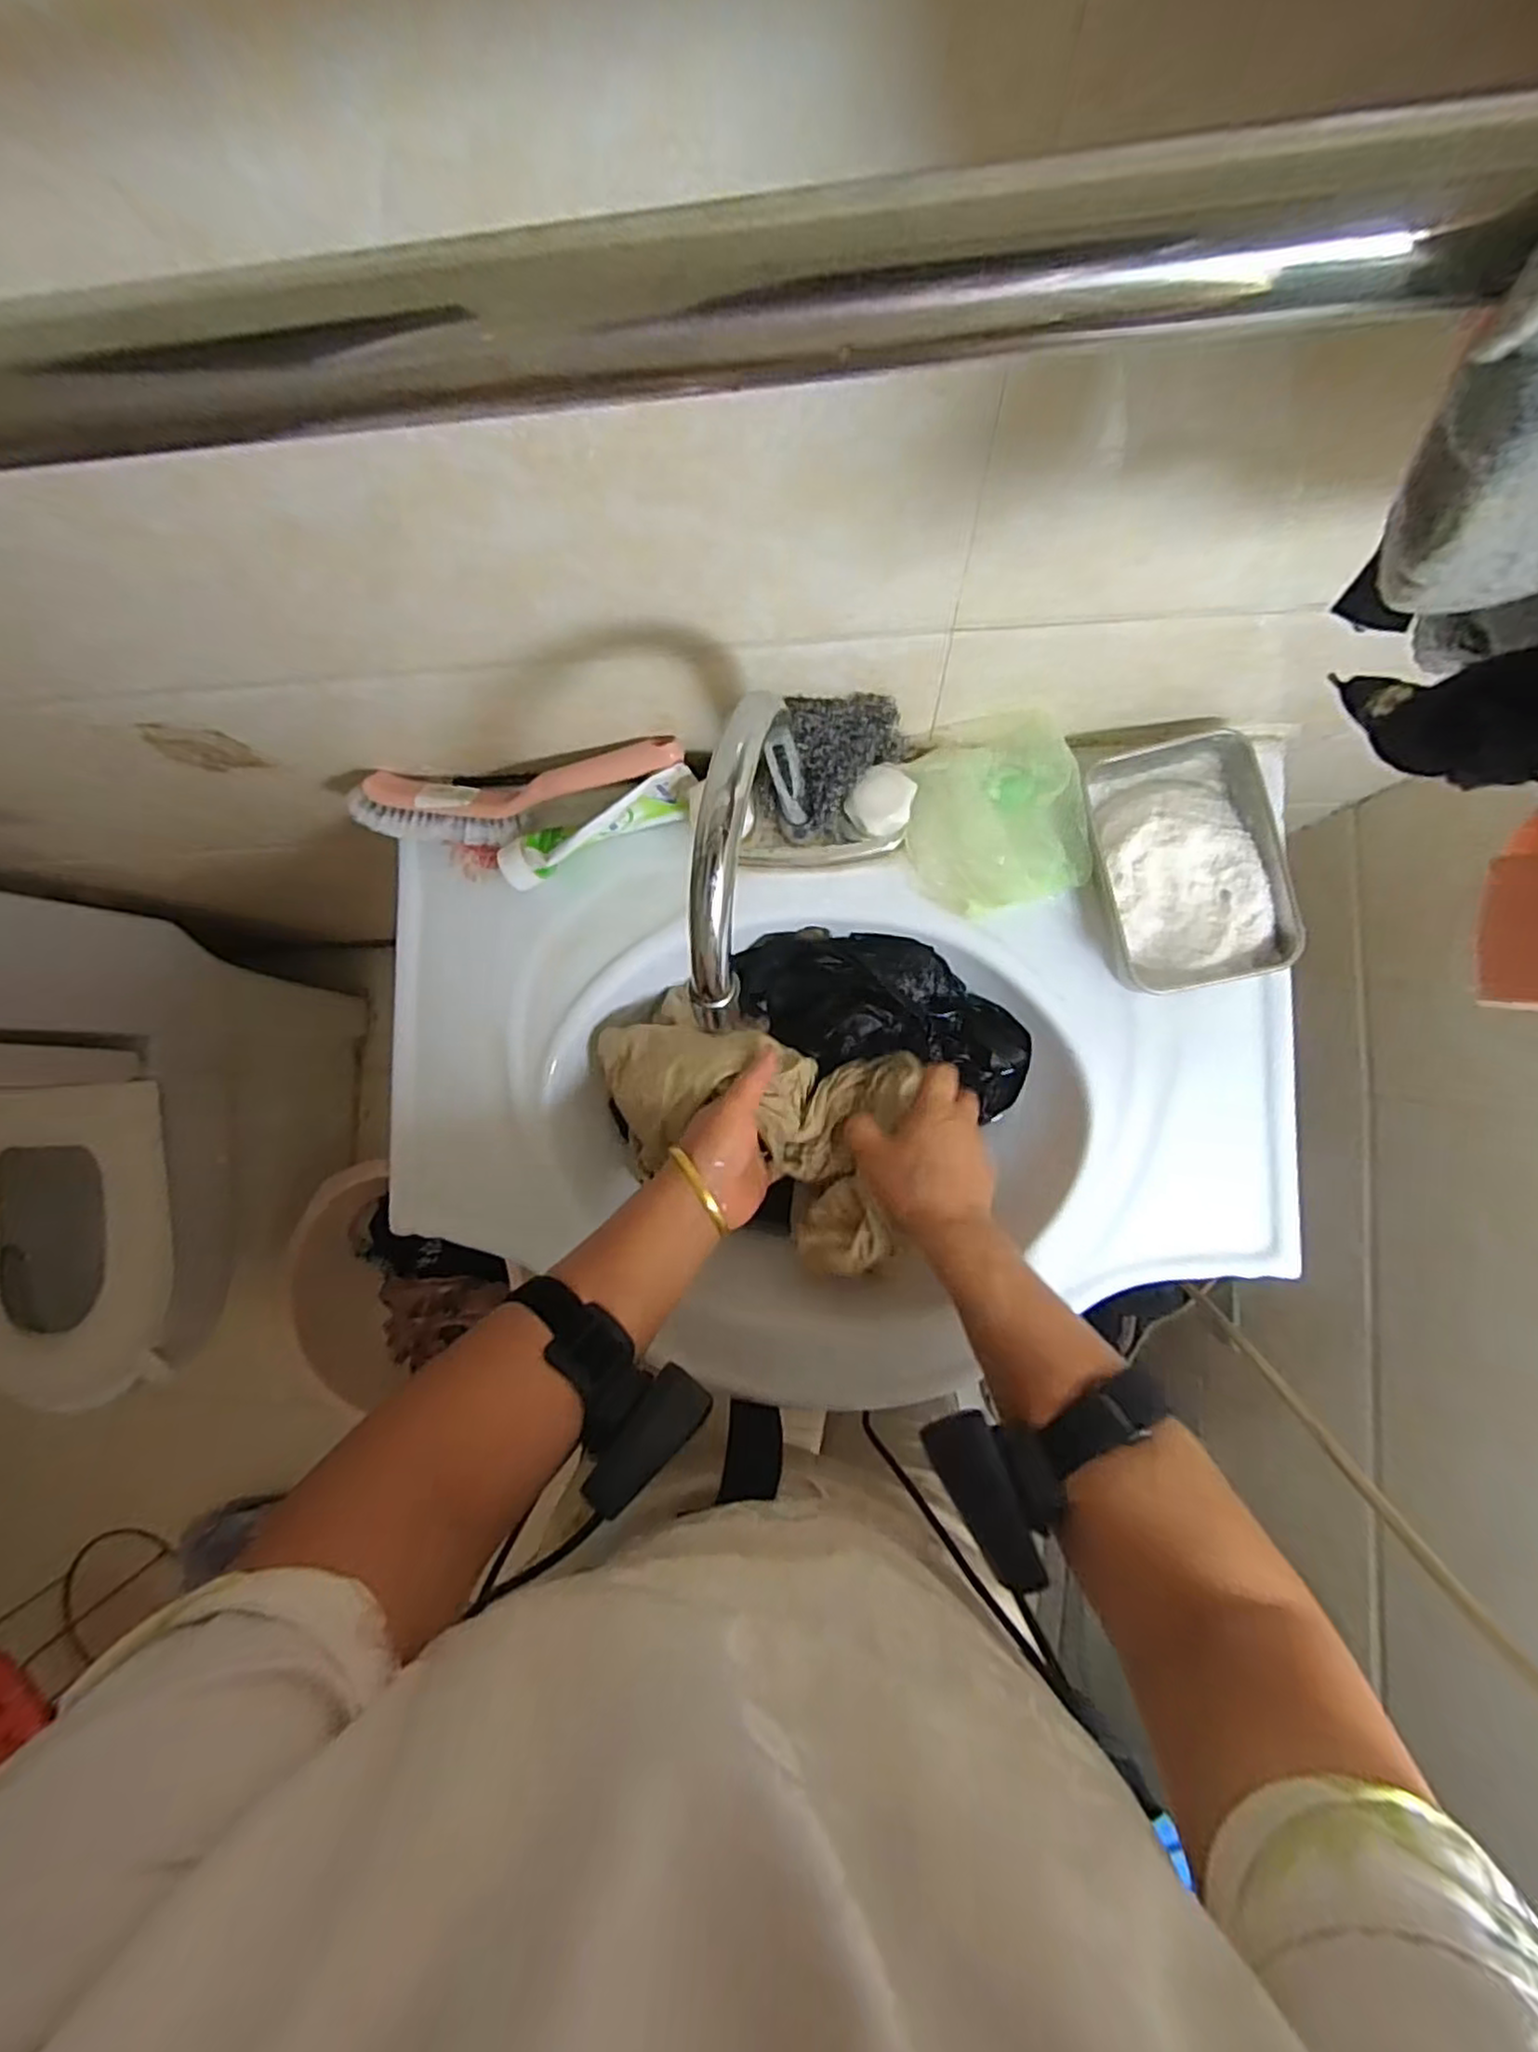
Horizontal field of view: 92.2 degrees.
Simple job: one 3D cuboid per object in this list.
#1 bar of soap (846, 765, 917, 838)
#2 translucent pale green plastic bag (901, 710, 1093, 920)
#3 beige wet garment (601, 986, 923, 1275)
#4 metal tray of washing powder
[{"bbox_3d":[0.071,-0.139,0.458,0.036,0.017,0.039,36,94,6],"label":"bar of soap"},{"bbox_3d":[0.144,-0.133,0.475,0.103,0.038,0.111,-11,88,7],"label":"translucent pale green plastic bag"},{"bbox_3d":[-0.013,0.067,0.504,0.225,0.061,0.140,17,92,7],"label":"beige wet garment"},{"bbox_3d":[0.256,-0.098,0.459,0.103,0.035,0.147,-15,88,7],"label":"metal tray of washing powder"}]

